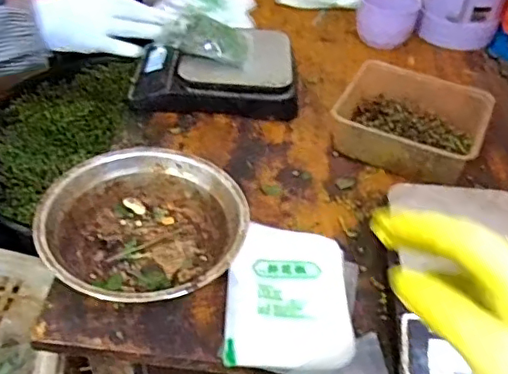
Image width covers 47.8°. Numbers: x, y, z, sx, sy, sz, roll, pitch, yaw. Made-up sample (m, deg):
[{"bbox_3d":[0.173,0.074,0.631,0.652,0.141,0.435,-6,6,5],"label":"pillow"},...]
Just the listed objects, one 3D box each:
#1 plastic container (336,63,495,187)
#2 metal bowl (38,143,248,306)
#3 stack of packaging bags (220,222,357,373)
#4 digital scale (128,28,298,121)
[{"bbox_3d":[0.191,-0.079,0.709,0.172,0.057,0.150,21,47,17],"label":"plastic container"},{"bbox_3d":[-0.103,0.047,0.552,0.183,0.063,0.181,2,44,-2],"label":"metal bowl"},{"bbox_3d":[0.036,0.101,0.540,0.115,0.014,0.155,8,44,4],"label":"stack of packaging bags"},{"bbox_3d":[-0.049,-0.156,0.766,0.218,0.061,0.140,2,44,-1],"label":"digital scale"}]

